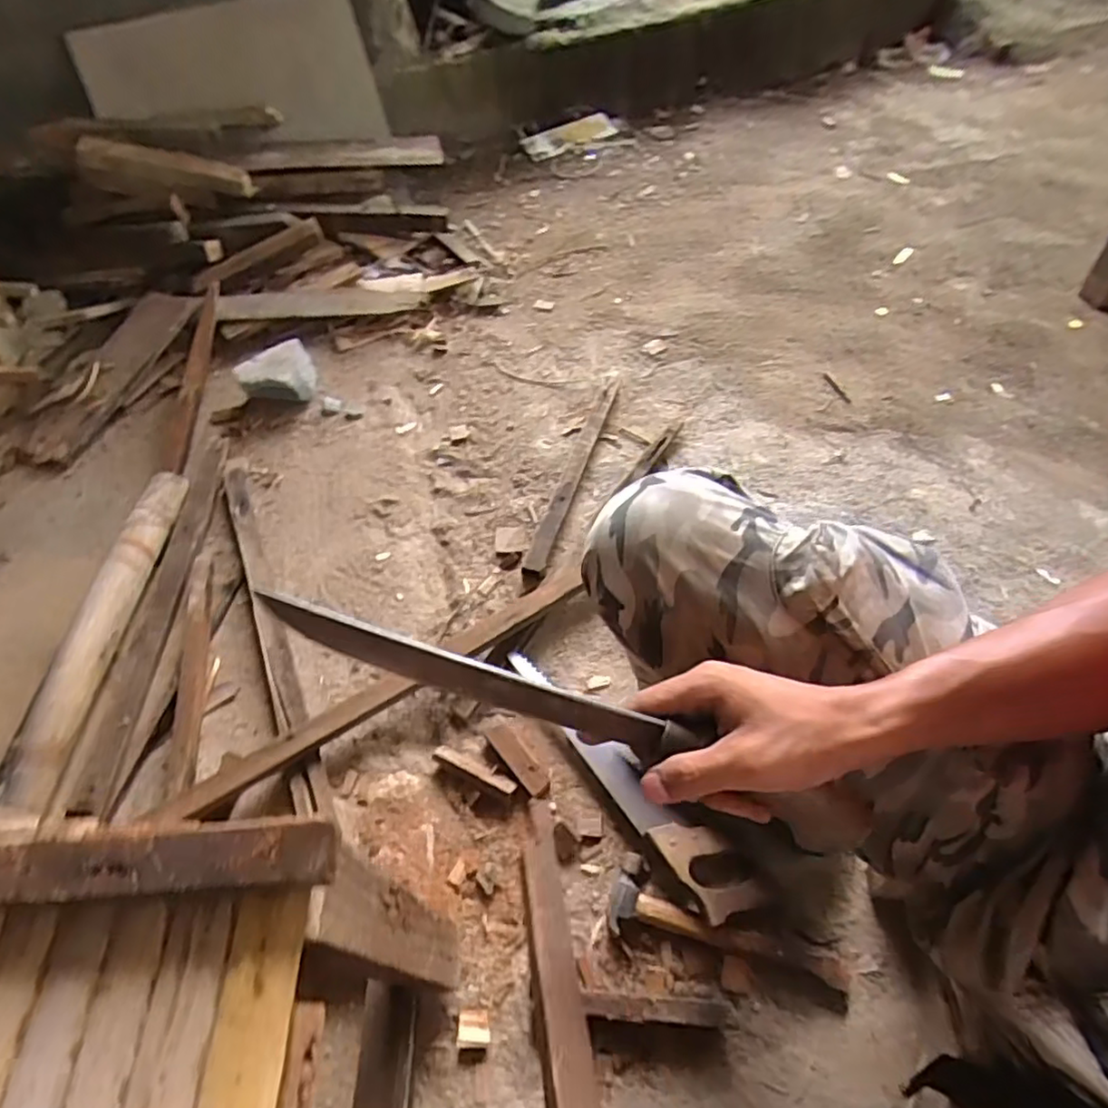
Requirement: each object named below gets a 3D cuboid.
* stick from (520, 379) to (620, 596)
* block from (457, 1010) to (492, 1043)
[{"bbox_3d":[0.035,-0.143,1.085,0.036,0.029,0.494,13,56,16],"label":"stick"},{"bbox_3d":[-0.080,0.473,0.646,0.032,0.011,0.027,-3,53,5],"label":"block"}]

